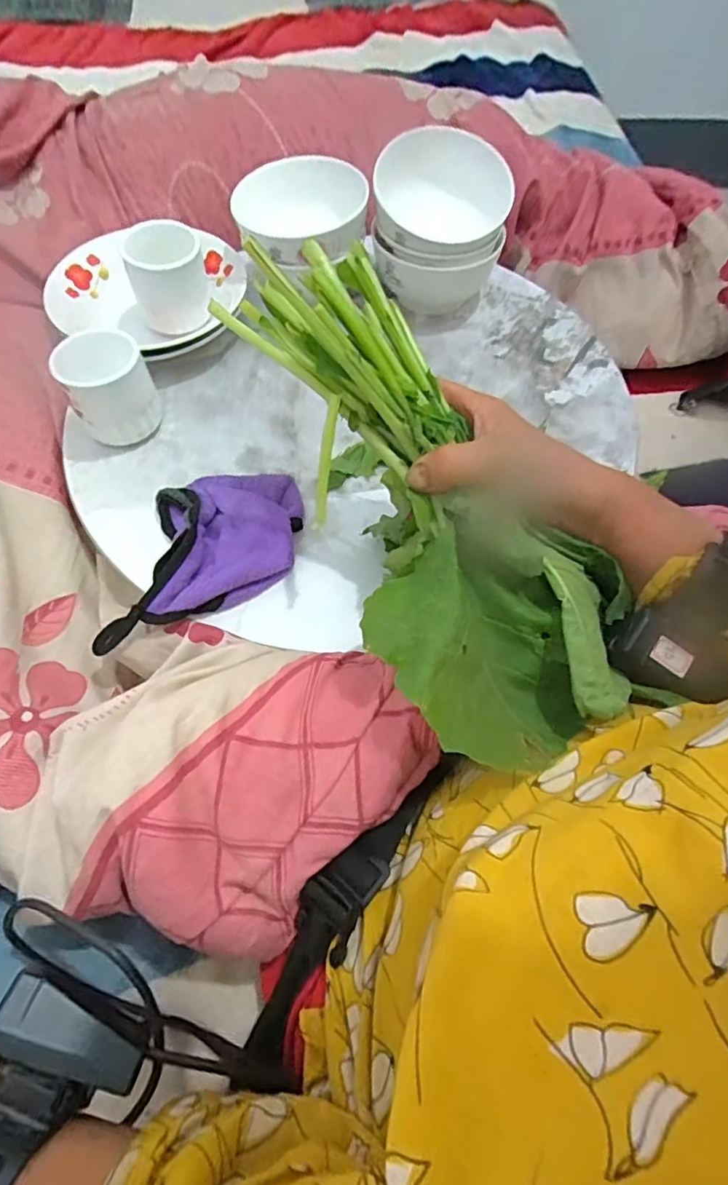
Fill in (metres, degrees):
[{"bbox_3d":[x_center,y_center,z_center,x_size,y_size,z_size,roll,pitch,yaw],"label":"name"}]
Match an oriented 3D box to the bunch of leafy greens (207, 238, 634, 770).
[{"bbox_3d":[0.035,-0.054,0.314,0.146,0.085,0.303,-32,86,-17],"label":"bunch of leafy greens"}]

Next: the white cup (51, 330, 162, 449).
[{"bbox_3d":[-0.198,-0.159,0.436,0.065,0.075,0.054,-30,69,-16],"label":"white cup"}]

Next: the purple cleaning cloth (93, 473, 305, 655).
[{"bbox_3d":[-0.118,-0.035,0.410,0.158,0.032,0.111,-18,66,-12],"label":"purple cleaning cloth"}]

